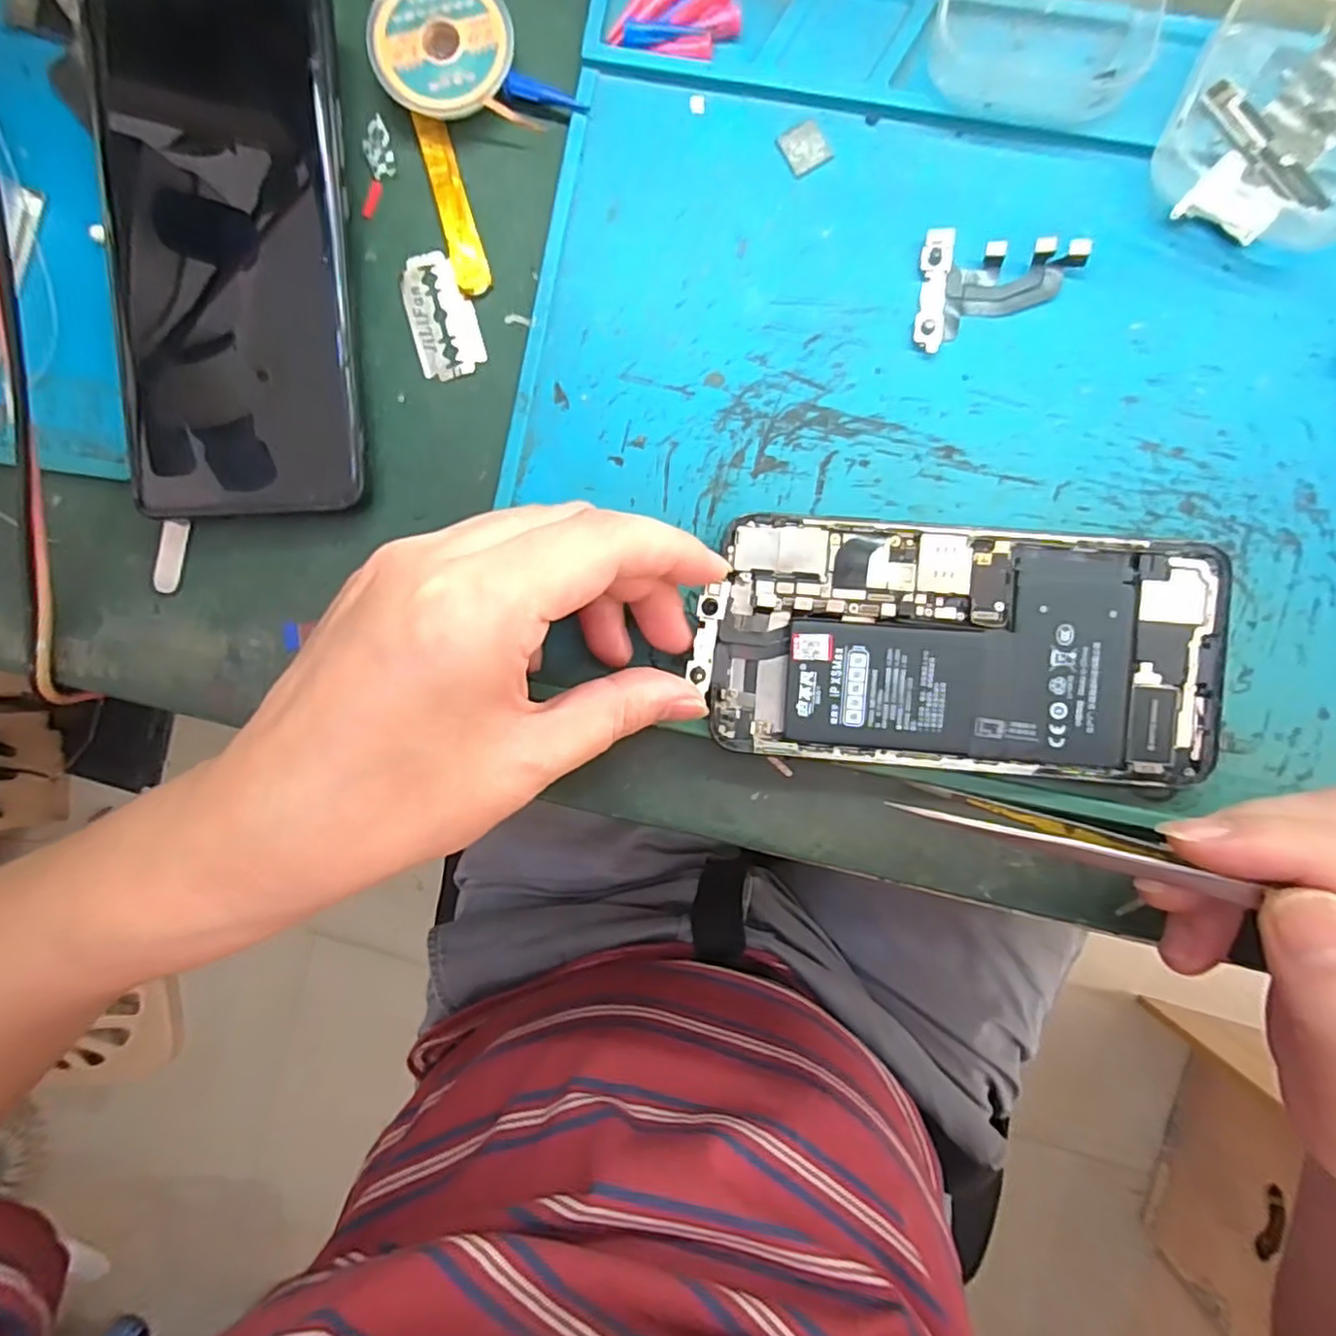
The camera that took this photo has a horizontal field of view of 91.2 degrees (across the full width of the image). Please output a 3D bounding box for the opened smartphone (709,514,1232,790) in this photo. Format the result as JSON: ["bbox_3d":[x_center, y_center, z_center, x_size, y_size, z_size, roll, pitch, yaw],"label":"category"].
[{"bbox_3d":[0.093,-0.005,0.206,0.153,0.007,0.076,5,93,3],"label":"opened smartphone"}]

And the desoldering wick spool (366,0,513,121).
[{"bbox_3d":[-0.073,-0.202,0.212,0.043,0.012,0.047,0,92,4],"label":"desoldering wick spool"}]

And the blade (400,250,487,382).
[{"bbox_3d":[-0.077,-0.120,0.222,0.023,0.004,0.042,-17,90,-1],"label":"blade"}]

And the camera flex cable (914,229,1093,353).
[{"bbox_3d":[0.104,-0.118,0.206,0.048,0.006,0.034,7,93,3],"label":"camera flex cable"}]

